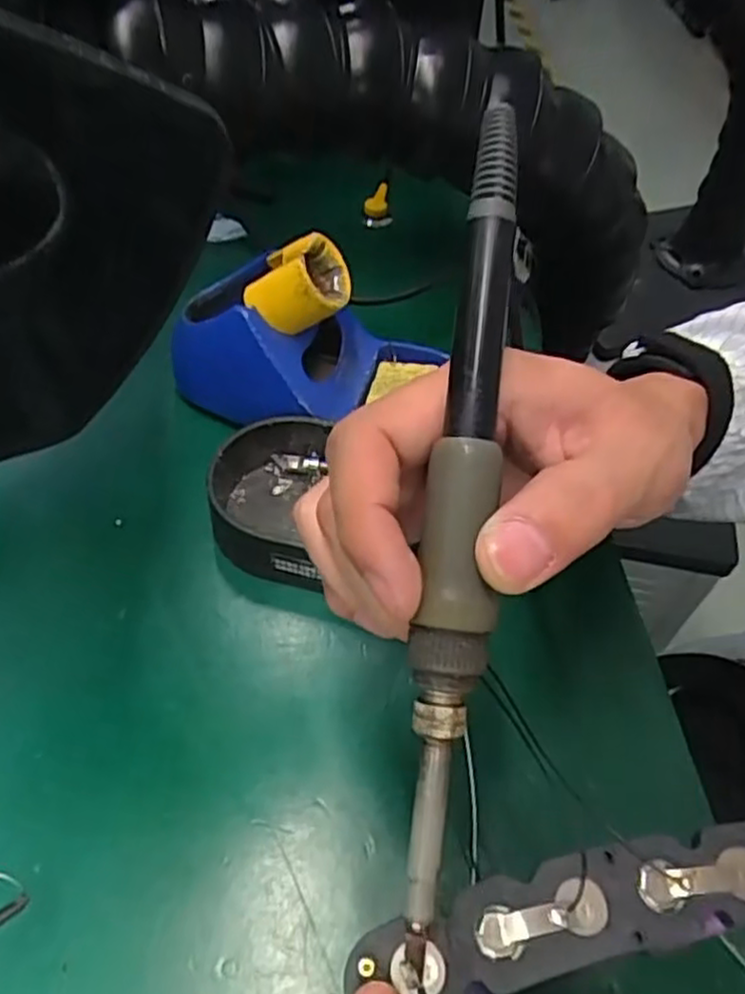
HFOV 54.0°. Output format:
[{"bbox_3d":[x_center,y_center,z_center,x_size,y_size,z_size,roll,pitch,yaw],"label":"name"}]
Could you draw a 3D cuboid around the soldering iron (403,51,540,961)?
[{"bbox_3d":[0.023,-0.005,0.178,0.017,0.014,0.212,7,86,1],"label":"soldering iron"}]

